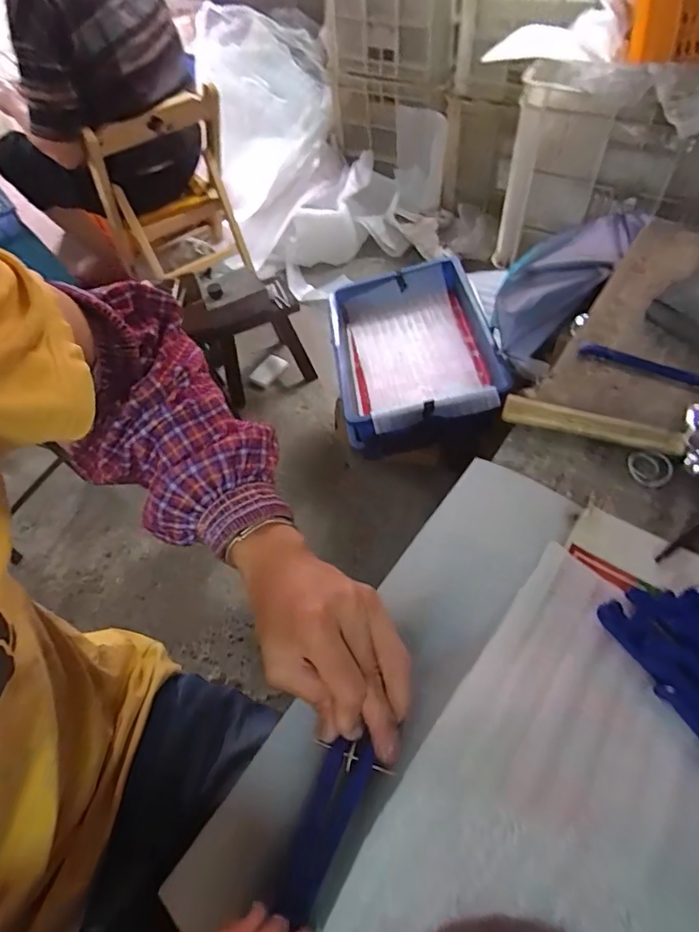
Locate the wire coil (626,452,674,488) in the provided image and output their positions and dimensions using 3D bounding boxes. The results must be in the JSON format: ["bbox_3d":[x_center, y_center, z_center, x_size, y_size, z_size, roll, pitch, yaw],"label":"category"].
[{"bbox_3d":[0.234,0.003,0.392,0.031,0.005,0.029,-3,54,4],"label":"wire coil"}]

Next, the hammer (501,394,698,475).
[{"bbox_3d":[0.206,-0.040,0.412,0.150,0.017,0.055,15,57,16],"label":"hammer"}]

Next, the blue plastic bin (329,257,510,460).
[{"bbox_3d":[0.138,-0.219,1.022,0.318,0.140,0.448,-12,50,6],"label":"blue plastic bin"}]

